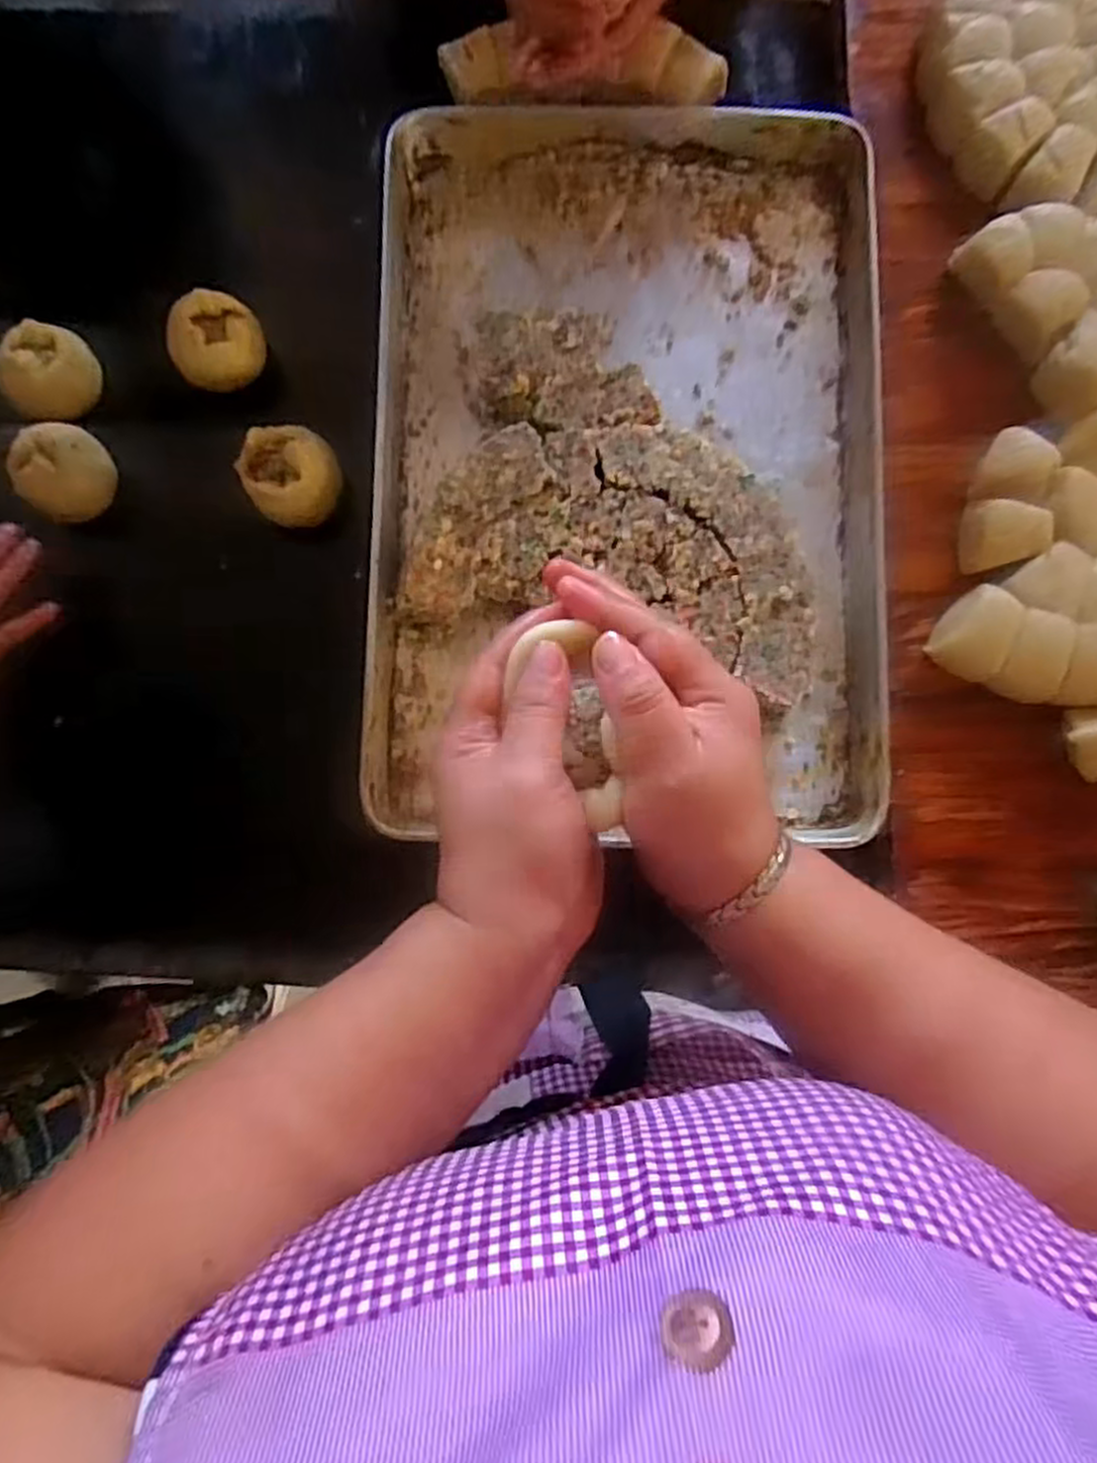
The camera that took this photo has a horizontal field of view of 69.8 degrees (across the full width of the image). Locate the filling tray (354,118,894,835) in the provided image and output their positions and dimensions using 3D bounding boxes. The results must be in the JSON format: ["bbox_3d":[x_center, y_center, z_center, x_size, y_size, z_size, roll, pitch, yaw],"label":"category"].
[{"bbox_3d":[0.062,-0.224,0.650,0.404,0.064,0.623,0,81,-1],"label":"filling tray"}]

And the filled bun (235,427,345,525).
[{"bbox_3d":[-0.210,-0.212,0.641,0.072,0.041,0.076,0,81,-1],"label":"filled bun"}]

